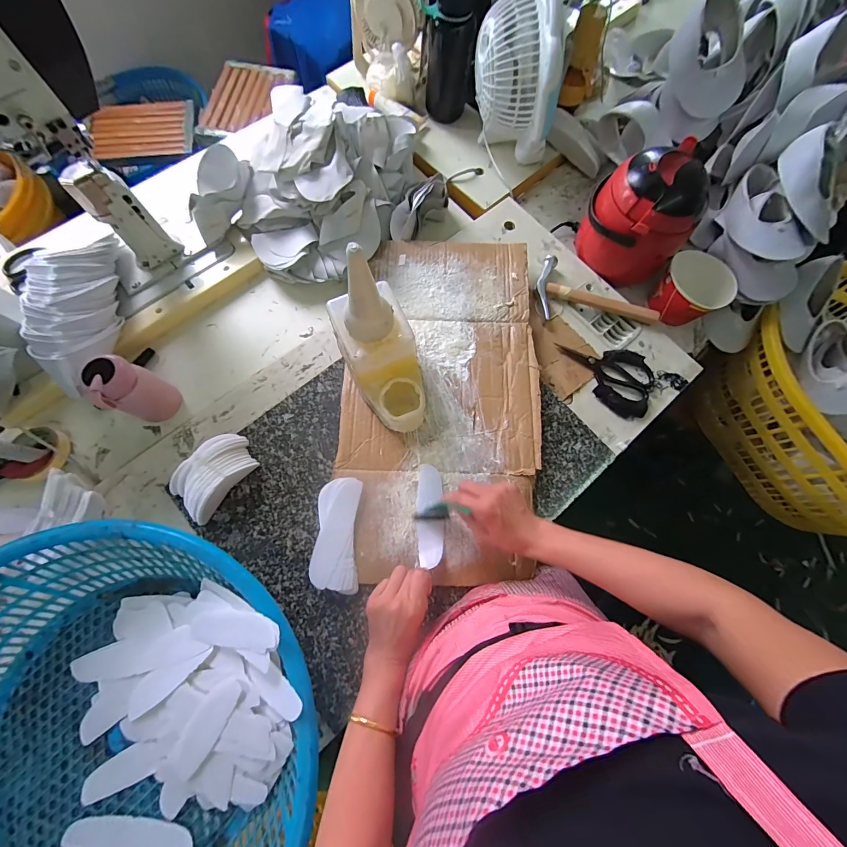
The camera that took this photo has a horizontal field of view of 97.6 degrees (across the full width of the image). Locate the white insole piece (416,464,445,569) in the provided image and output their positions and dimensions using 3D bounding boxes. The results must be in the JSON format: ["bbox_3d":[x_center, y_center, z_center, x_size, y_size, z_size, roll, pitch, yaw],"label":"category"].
[{"bbox_3d":[0.011,0.140,0.579,0.041,0.015,0.153,-1,70,-2],"label":"white insole piece"}]

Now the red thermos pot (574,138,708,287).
[{"bbox_3d":[0.411,-0.387,0.699,0.160,0.169,0.151,-9,75,-4],"label":"red thermos pot"}]

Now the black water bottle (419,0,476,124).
[{"bbox_3d":[0.044,-0.771,0.779,0.111,0.209,0.078,2,74,-1],"label":"black water bottle"}]

